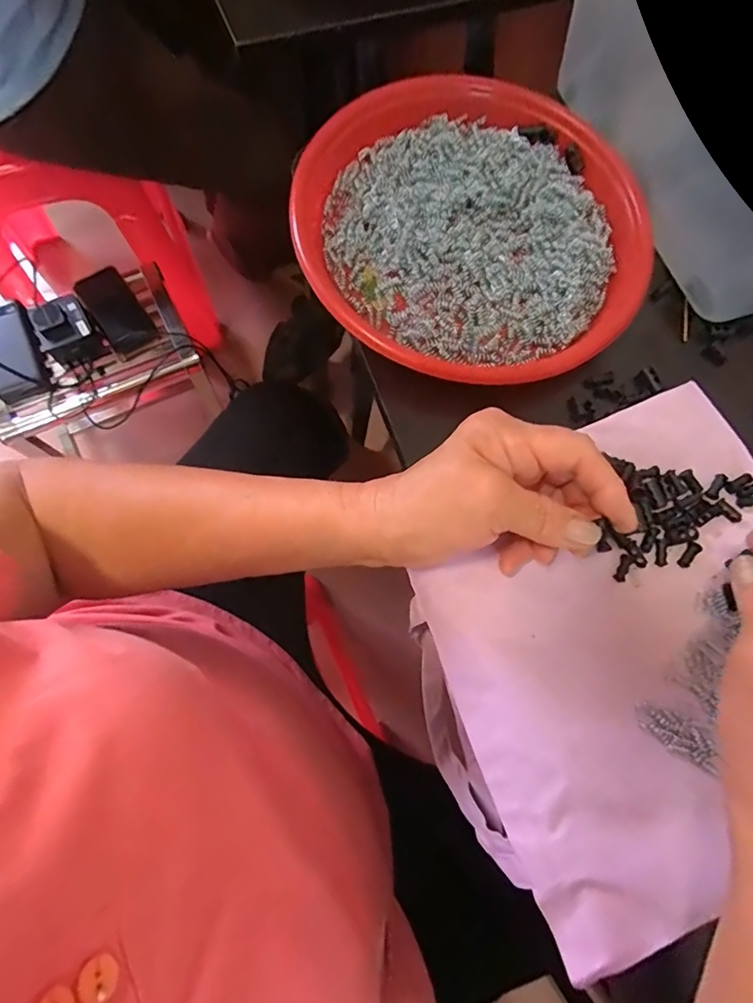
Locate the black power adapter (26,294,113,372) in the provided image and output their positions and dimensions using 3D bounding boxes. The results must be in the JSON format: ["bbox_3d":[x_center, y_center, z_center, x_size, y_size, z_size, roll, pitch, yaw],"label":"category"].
[{"bbox_3d":[-0.473,-0.258,0.760,0.081,0.058,0.093,-33,80,-11],"label":"black power adapter"}]

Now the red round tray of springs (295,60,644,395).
[{"bbox_3d":[0.069,-0.190,0.339,0.244,0.031,0.236,-31,79,-11],"label":"red round tray of springs"}]

